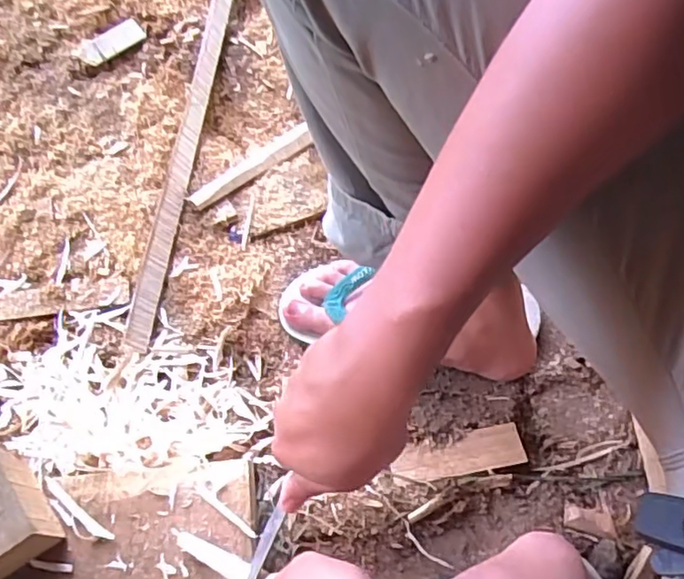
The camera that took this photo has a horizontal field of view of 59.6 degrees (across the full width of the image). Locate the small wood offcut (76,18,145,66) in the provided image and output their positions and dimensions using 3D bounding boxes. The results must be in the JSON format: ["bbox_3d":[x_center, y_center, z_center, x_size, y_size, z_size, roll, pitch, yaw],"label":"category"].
[{"bbox_3d":[-0.268,-0.291,0.695,0.036,0.015,0.084,34,58,11],"label":"small wood offcut"}]

